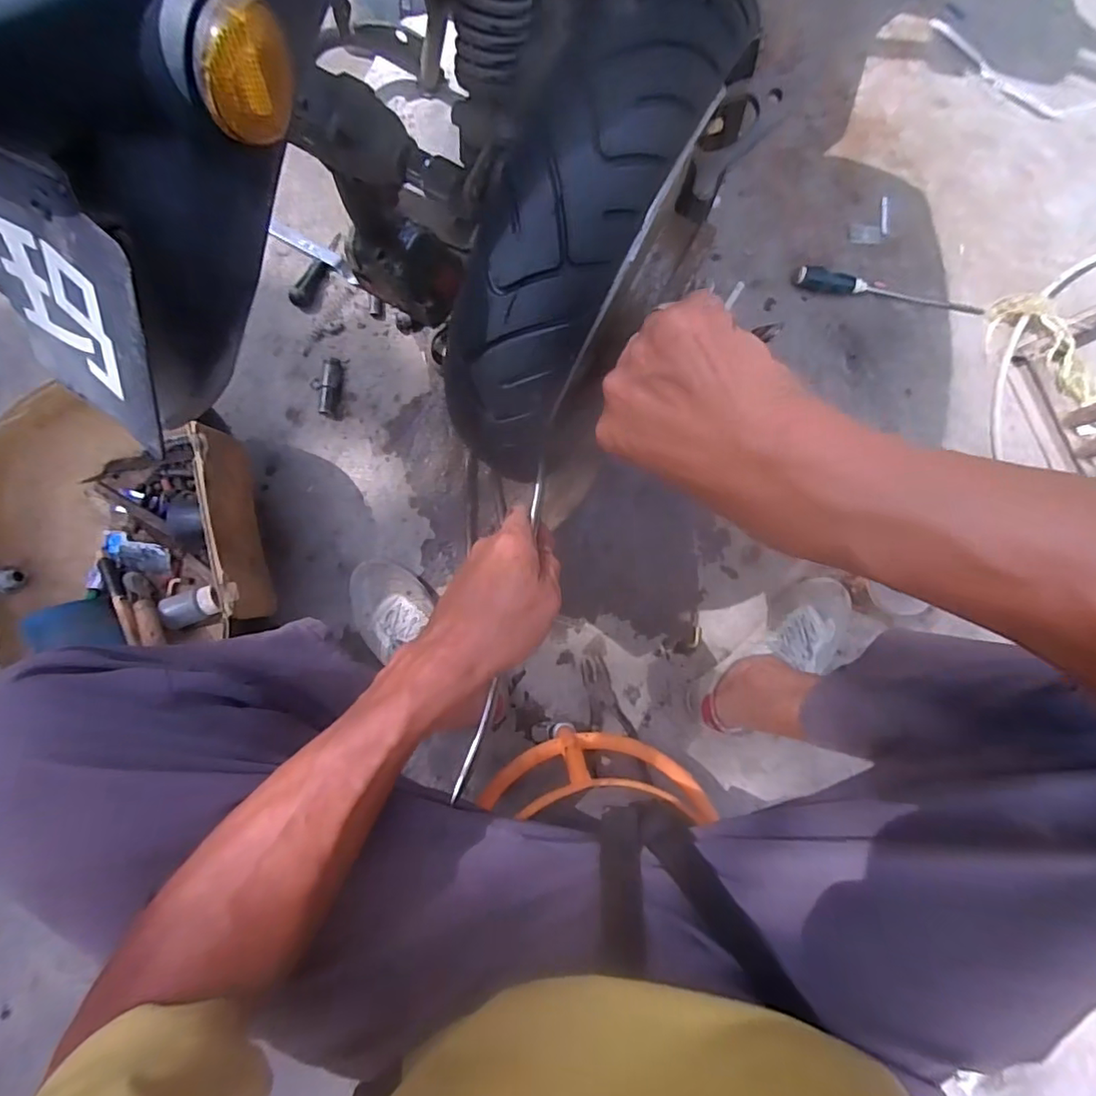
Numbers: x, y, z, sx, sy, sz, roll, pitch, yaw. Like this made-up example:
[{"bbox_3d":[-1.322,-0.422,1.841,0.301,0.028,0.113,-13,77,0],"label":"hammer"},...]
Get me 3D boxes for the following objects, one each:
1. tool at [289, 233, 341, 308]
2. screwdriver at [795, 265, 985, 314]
[{"bbox_3d":[-0.329,-0.396,0.786,0.027,0.020,0.118,25,85,-1],"label":"tool"},{"bbox_3d":[0.508,-0.378,0.816,0.286,0.033,0.026,9,86,-2],"label":"screwdriver"}]

